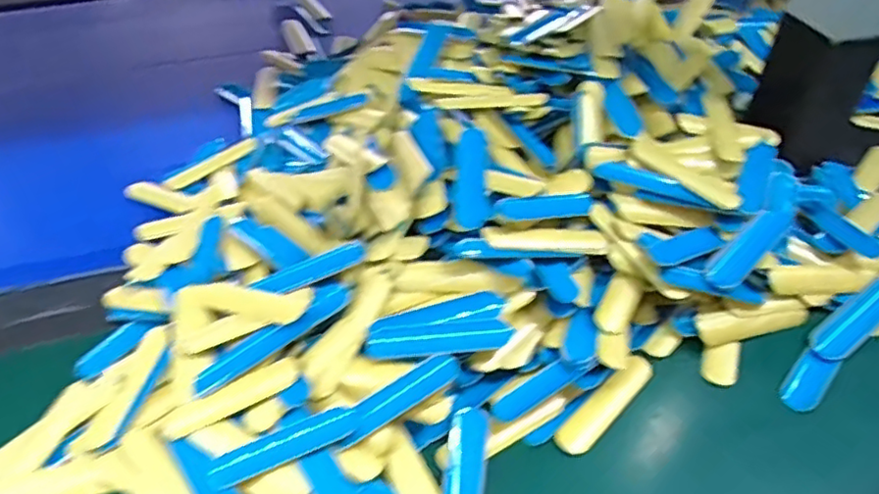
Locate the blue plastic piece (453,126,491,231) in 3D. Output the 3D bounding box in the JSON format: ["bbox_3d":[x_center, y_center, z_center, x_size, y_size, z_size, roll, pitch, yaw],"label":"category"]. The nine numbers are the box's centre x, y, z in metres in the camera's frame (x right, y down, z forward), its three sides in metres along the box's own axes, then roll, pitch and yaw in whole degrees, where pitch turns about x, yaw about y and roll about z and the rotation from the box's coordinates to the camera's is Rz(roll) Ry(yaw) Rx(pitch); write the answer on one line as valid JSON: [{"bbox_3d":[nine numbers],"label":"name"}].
[{"bbox_3d":[0.017,-0.037,0.319,0.016,0.004,0.060,1,60,2],"label":"blue plastic piece"}]

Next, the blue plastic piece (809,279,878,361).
[{"bbox_3d":[0.219,0.031,0.320,0.087,0.020,0.016,-26,49,-24],"label":"blue plastic piece"}]

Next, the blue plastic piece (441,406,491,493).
[{"bbox_3d":[0.010,0.097,0.260,0.016,0.010,0.061,7,44,8],"label":"blue plastic piece"}]

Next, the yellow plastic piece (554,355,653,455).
[{"bbox_3d":[0.076,0.071,0.285,0.062,0.006,0.014,-33,52,-29],"label":"yellow plastic piece"}]

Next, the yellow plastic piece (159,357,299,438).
[{"bbox_3d":[-0.091,0.066,0.276,0.061,0.006,0.014,-26,47,-3],"label":"yellow plastic piece"}]

